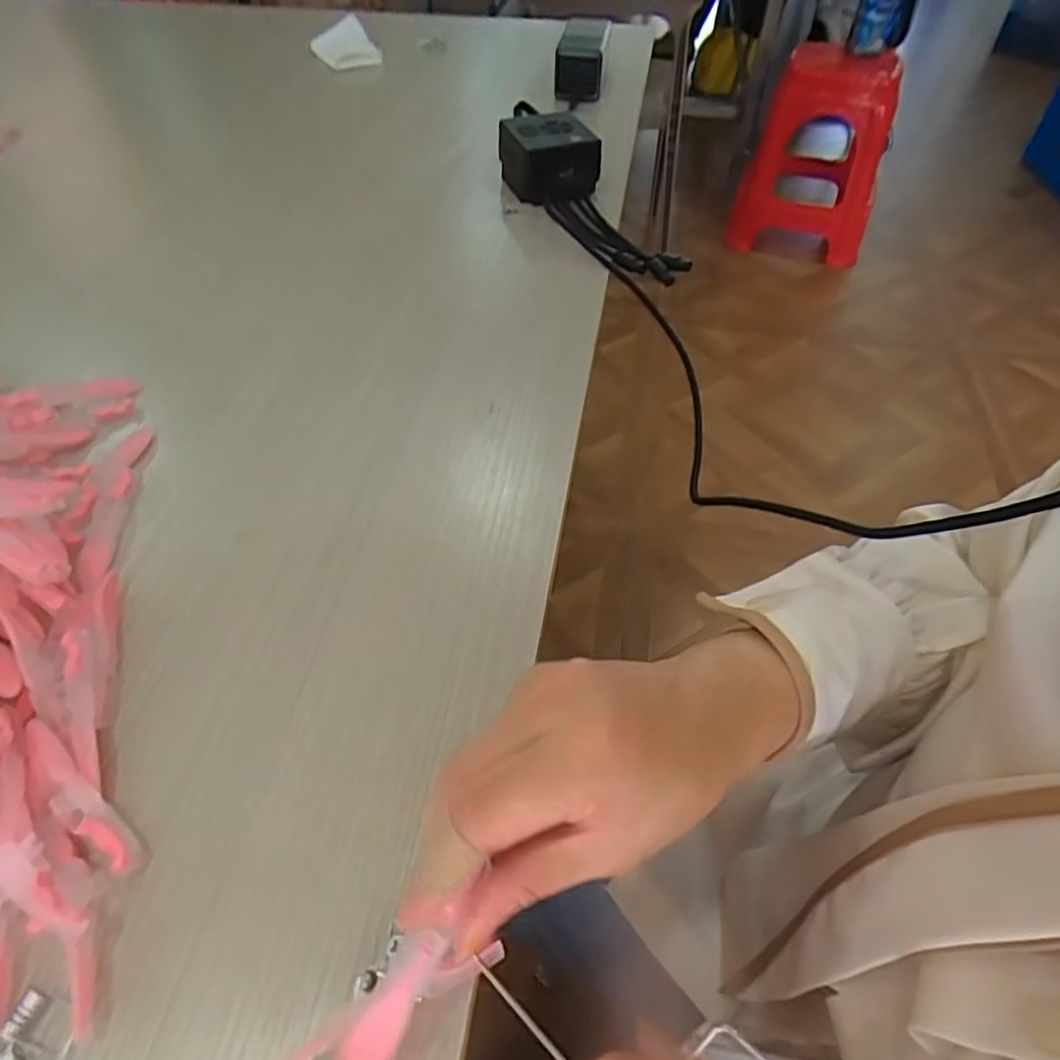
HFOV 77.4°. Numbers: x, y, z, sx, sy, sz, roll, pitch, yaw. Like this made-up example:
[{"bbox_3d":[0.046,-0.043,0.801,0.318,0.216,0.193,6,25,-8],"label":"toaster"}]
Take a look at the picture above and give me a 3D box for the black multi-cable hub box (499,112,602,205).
[{"bbox_3d":[0.018,-0.349,0.620,0.072,0.054,0.086,-13,52,-12],"label":"black multi-cable hub box"}]

